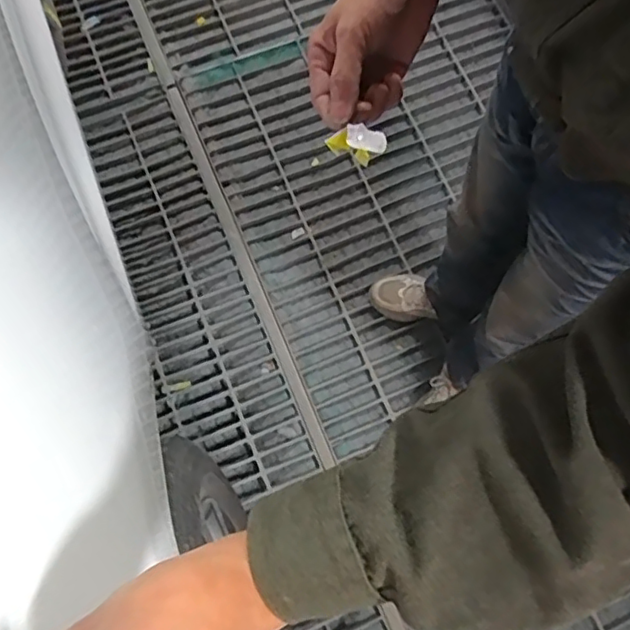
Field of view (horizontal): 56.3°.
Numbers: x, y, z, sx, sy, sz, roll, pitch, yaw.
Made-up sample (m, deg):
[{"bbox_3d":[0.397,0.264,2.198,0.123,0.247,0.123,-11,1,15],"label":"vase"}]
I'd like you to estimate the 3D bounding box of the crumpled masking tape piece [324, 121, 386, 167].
[{"bbox_3d":[0.030,-0.124,0.424,0.041,0.018,0.021,17,74,3],"label":"crumpled masking tape piece"}]

